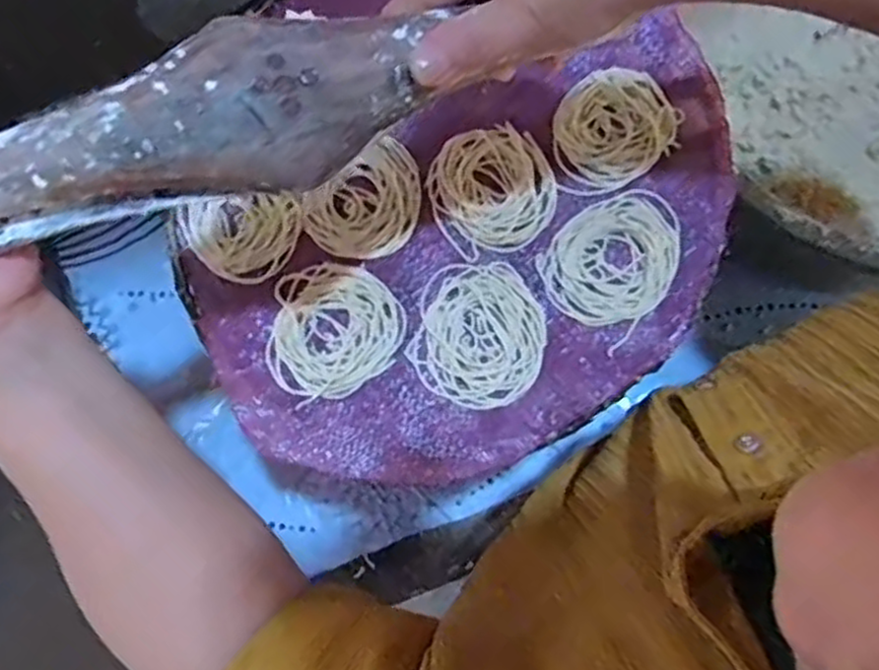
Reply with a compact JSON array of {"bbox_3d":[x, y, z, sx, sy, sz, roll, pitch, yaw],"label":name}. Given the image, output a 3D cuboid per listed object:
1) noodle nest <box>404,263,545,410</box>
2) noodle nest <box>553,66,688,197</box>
[{"bbox_3d":[0.023,-0.001,0.428,0.074,0.007,0.082,16,79,3],"label":"noodle nest"},{"bbox_3d":[0.103,-0.125,0.445,0.080,0.009,0.068,-34,78,-5],"label":"noodle nest"}]

